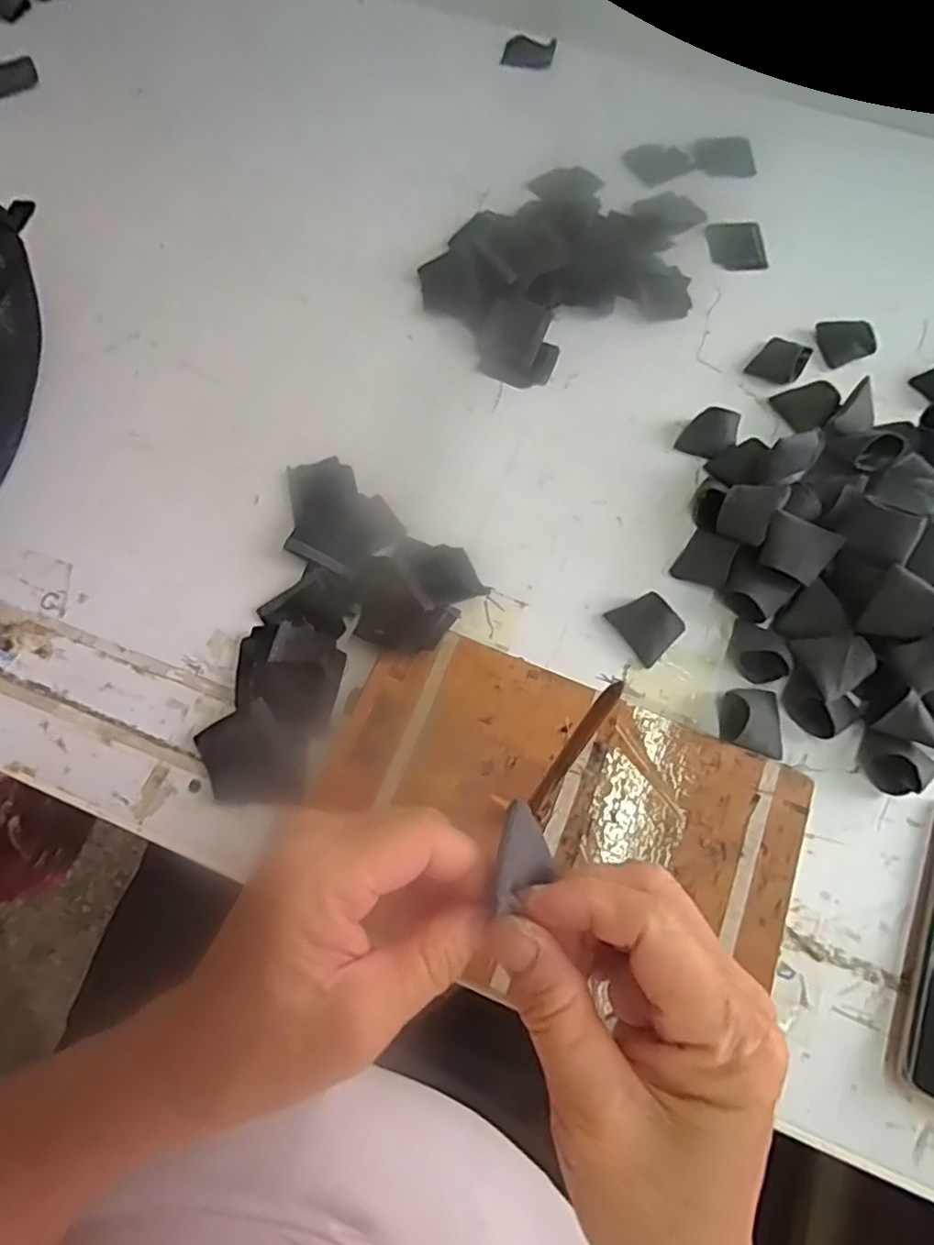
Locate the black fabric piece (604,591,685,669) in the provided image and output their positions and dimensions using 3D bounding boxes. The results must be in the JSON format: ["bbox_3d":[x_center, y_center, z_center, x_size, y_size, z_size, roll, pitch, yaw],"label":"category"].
[{"bbox_3d":[0.118,0.002,0.420,0.033,0.025,0.042,-33,72,-14],"label":"black fabric piece"}]

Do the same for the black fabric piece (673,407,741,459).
[{"bbox_3d":[0.181,-0.142,0.477,0.037,0.007,0.037,24,107,14],"label":"black fabric piece"}]

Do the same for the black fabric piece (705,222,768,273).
[{"bbox_3d":[0.237,-0.332,0.565,0.050,0.005,0.055,-2,68,-2],"label":"black fabric piece"}]

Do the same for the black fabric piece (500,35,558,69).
[{"bbox_3d":[0.065,-0.596,0.668,0.052,0.004,0.049,13,68,4],"label":"black fabric piece"}]

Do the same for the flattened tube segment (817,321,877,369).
[{"bbox_3d":[0.304,-0.229,0.517,0.032,0.020,0.043,-7,68,-4],"label":"flattened tube segment"}]

